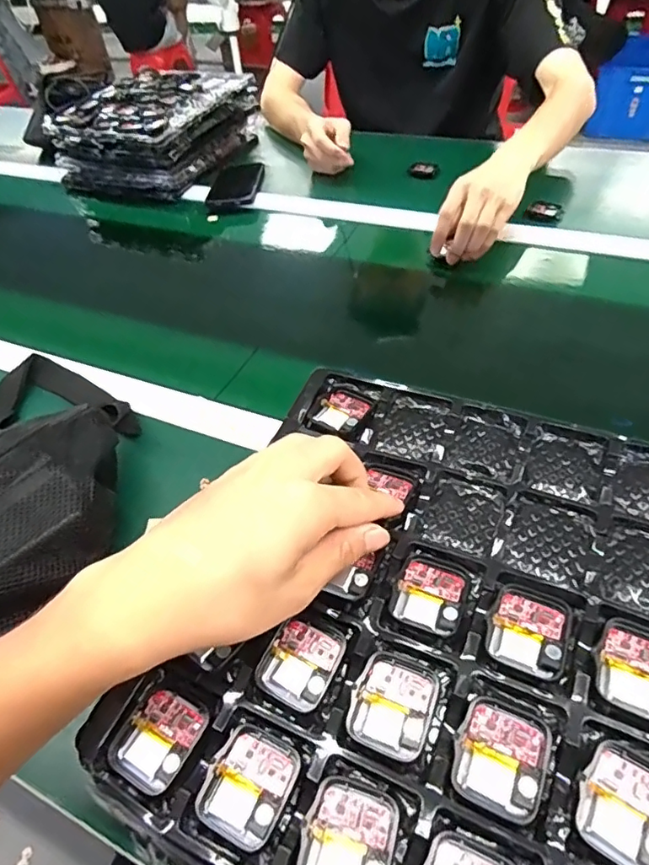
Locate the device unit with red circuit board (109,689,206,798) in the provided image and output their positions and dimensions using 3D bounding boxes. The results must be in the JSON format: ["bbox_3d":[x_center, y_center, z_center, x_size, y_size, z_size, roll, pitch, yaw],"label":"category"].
[{"bbox_3d":[-0.079,0.148,0.260,0.034,0.006,0.040,21,54,23],"label":"device unit with red circuit board"}]

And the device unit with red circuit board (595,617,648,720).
[{"bbox_3d":[0.147,0.110,0.251,0.036,0.004,0.041,18,53,22],"label":"device unit with red circuit board"}]

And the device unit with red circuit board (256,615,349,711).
[{"bbox_3d":[-0.011,0.116,0.276,0.036,0.008,0.042,21,54,24],"label":"device unit with red circuit board"}]

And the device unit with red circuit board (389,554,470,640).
[{"bbox_3d":[0.057,0.086,0.288,0.036,0.005,0.040,17,52,21],"label":"device unit with red circuit board"}]

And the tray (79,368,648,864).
[{"bbox_3d":[0.060,0.092,0.286,0.257,0.018,0.287,16,52,20],"label":"tray"}]

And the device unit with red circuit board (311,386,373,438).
[{"bbox_3d":[0.013,-0.016,0.386,0.035,0.005,0.043,24,55,26],"label":"device unit with red circuit board"}]

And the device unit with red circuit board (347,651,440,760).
[{"bbox_3d":[0.033,0.128,0.257,0.036,0.008,0.042,14,51,19],"label":"device unit with red circuit board"}]

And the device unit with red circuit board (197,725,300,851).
[{"bbox_3d":[-0.033,0.158,0.244,0.036,0.006,0.042,18,53,22],"label":"device unit with red circuit board"}]

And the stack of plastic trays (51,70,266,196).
[{"bbox_3d":[-0.304,-0.554,0.990,0.262,0.111,0.288,15,52,20],"label":"stack of plastic trays"}]

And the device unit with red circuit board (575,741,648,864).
[{"bbox_3d":[0.125,0.154,0.222,0.037,0.009,0.041,21,54,24],"label":"device unit with red circuit board"}]

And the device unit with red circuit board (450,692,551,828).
[{"bbox_3d":[0.078,0.143,0.238,0.036,0.009,0.041,19,53,22],"label":"device unit with red circuit board"}]

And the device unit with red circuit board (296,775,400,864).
[{"bbox_3d":[0.010,0.171,0.227,0.037,0.005,0.042,10,50,16],"label":"device unit with red circuit board"}]

